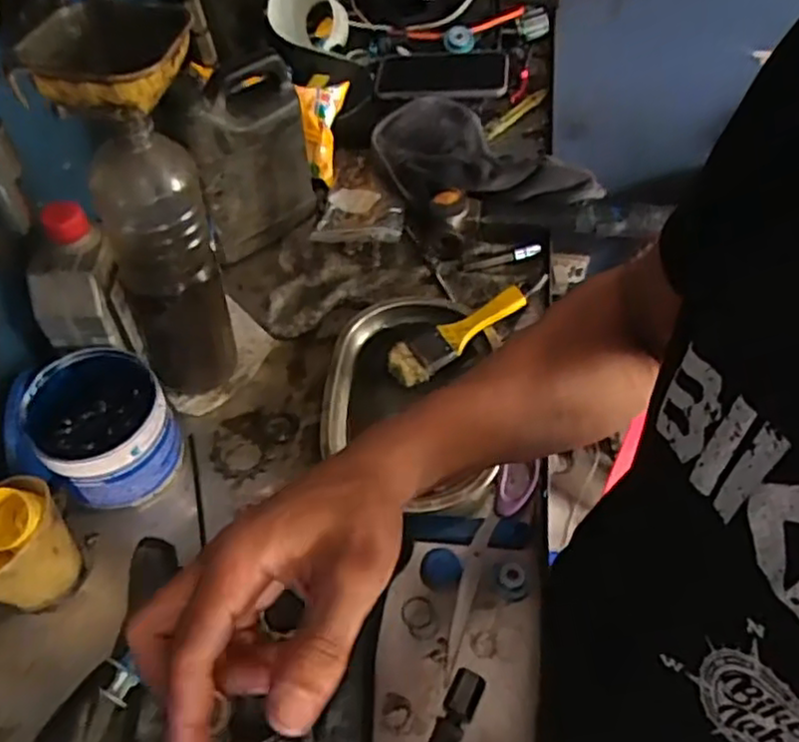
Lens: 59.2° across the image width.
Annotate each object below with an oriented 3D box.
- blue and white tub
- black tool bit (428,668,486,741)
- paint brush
[{"bbox_3d":[-0.236,0.051,0.573,0.105,0.093,0.100,37,63,24],"label":"blue and white tub"},{"bbox_3d":[0.030,0.248,0.470,0.021,0.021,0.094,22,58,16],"label":"black tool bit"},{"bbox_3d":[0.056,-0.032,0.650,0.140,0.009,0.040,-27,79,-5],"label":"paint brush"}]

